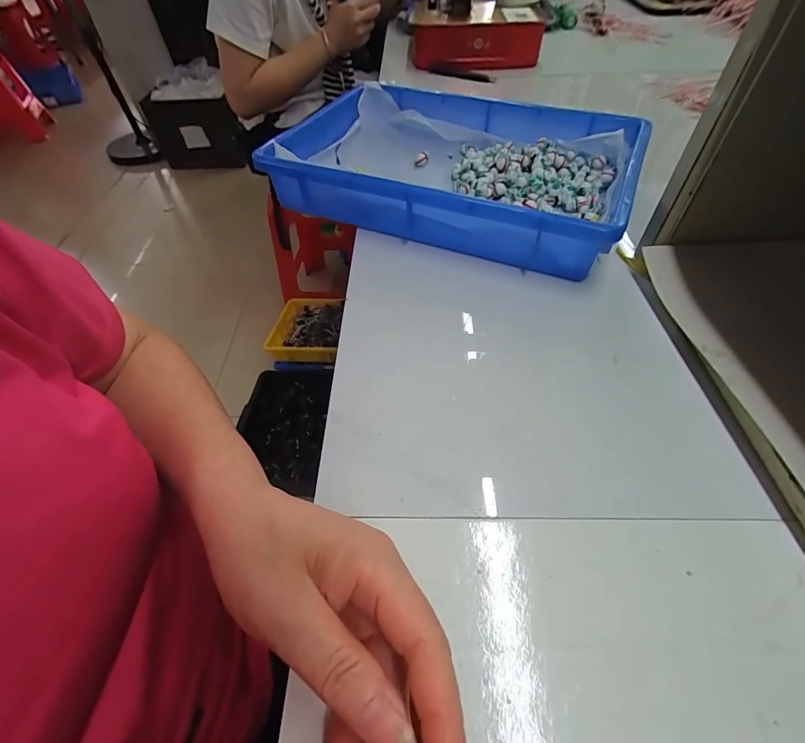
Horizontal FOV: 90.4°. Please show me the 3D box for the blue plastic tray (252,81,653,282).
[{"bbox_3d":[0.056,-0.235,0.460,0.372,0.067,0.251,22,56,18],"label":"blue plastic tray"}]

